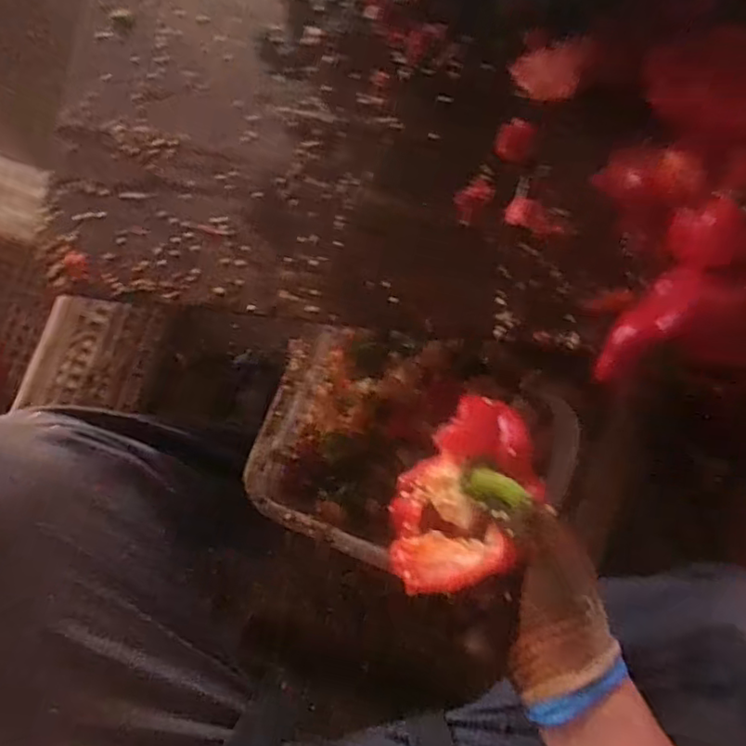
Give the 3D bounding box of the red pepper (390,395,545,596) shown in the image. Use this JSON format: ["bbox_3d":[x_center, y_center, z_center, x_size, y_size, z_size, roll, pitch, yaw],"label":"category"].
[{"bbox_3d":[0.059,0.082,0.410,0.075,0.071,0.134,24,80,5],"label":"red pepper"}]

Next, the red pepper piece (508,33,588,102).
[{"bbox_3d":[0.167,-0.292,0.584,0.061,0.030,0.054,14,80,3],"label":"red pepper piece"}]

